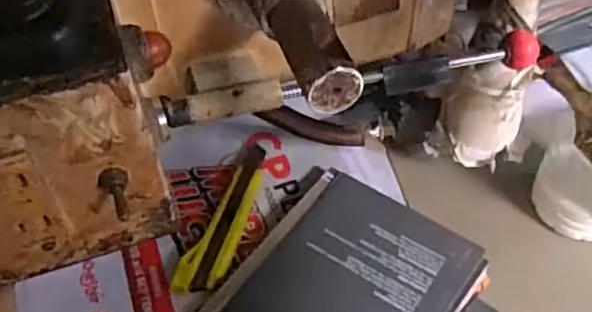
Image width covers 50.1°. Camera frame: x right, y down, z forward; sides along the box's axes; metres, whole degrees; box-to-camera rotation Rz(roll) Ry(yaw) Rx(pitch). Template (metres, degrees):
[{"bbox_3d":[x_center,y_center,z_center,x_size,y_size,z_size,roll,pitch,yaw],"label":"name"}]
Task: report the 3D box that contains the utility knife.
[{"bbox_3d":[-0.060,0.053,0.582,0.039,0.017,0.167,14,51,14],"label":"utility knife"}]

